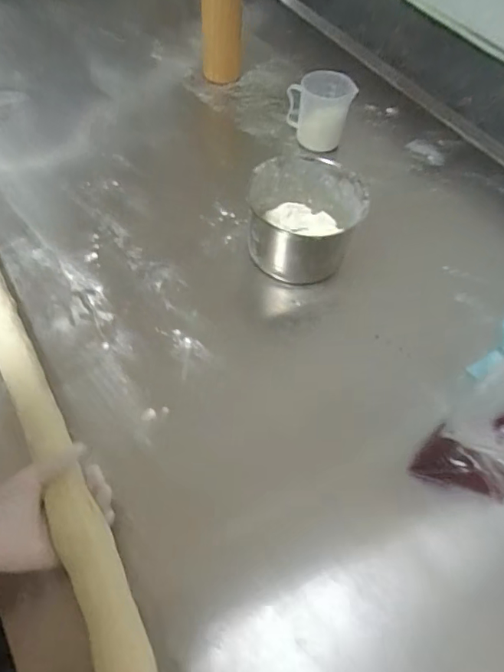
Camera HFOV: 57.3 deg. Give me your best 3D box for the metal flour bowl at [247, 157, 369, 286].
[{"bbox_3d":[0.079,-0.175,0.700,0.162,0.110,0.157,1,58,-1],"label":"metal flour bowl"}]

